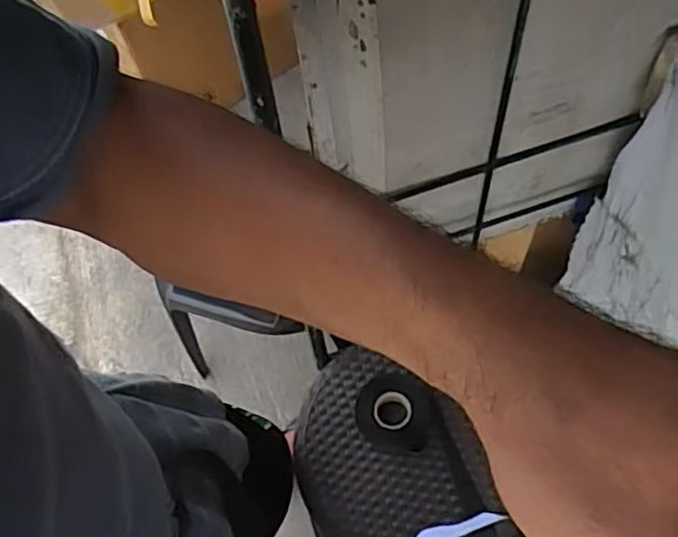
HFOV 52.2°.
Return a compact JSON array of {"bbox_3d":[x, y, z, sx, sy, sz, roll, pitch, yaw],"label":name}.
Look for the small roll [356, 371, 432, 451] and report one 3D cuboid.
[{"bbox_3d":[0.070,0.181,0.873,0.093,0.024,0.091,-2,59,3],"label":"small roll"}]

